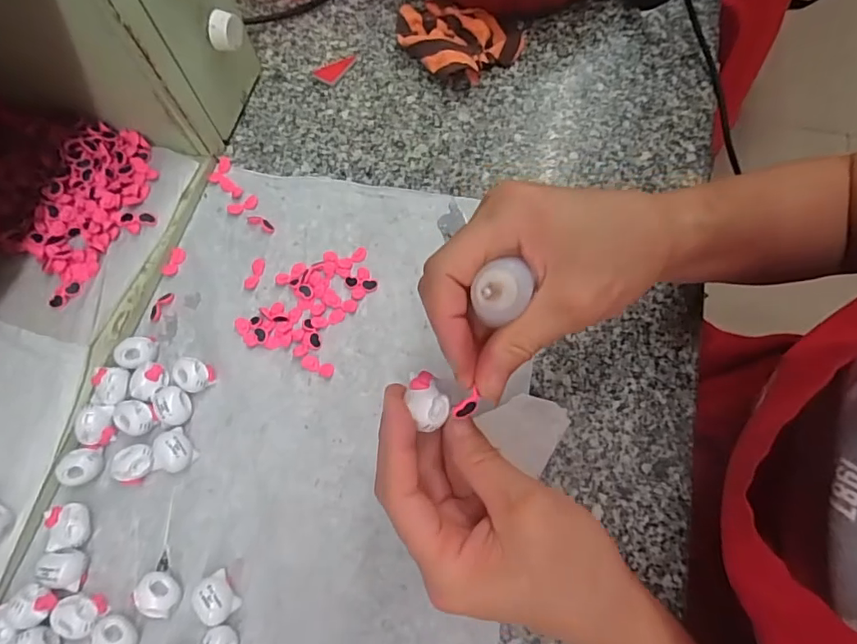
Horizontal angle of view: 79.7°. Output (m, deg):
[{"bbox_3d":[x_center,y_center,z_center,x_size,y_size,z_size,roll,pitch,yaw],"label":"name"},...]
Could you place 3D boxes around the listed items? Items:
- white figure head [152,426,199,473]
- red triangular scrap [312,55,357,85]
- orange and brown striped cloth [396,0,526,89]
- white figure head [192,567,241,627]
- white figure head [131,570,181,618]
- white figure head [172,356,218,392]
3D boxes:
[{"bbox_3d":[-0.164,0.083,0.329,0.024,0.016,0.026,30,72,12],"label":"white figure head"},{"bbox_3d":[-0.083,-0.229,0.457,0.023,0.006,0.039,32,72,12],"label":"red triangular scrap"},{"bbox_3d":[0.023,-0.243,0.449,0.110,0.025,0.077,16,70,7],"label":"orange and brown striped cloth"},{"bbox_3d":[-0.123,0.160,0.298,0.019,0.019,0.024,-31,71,-11],"label":"white figure head"},{"bbox_3d":[-0.156,0.159,0.300,0.025,0.021,0.020,18,70,8],"label":"white figure head"},{"bbox_3d":[-0.159,0.036,0.348,0.022,0.015,0.022,0,69,1],"label":"white figure head"}]

